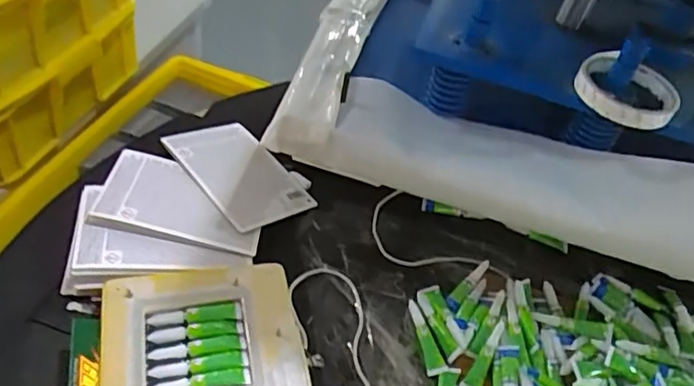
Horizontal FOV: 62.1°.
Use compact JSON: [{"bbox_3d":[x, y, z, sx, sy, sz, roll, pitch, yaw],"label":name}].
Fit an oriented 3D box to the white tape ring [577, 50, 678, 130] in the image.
[{"bbox_3d":[0.254,-0.094,0.526,0.087,0.023,0.094,8,46,-8],"label":"white tape ring"}]

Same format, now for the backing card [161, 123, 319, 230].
[{"bbox_3d":[-0.130,-0.027,0.692,0.112,0.009,0.173,-20,55,-43],"label":"backing card"}]

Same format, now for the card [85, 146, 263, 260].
[{"bbox_3d":[-0.177,0.008,0.630,0.168,0.010,0.111,14,39,-10],"label":"card"}]

